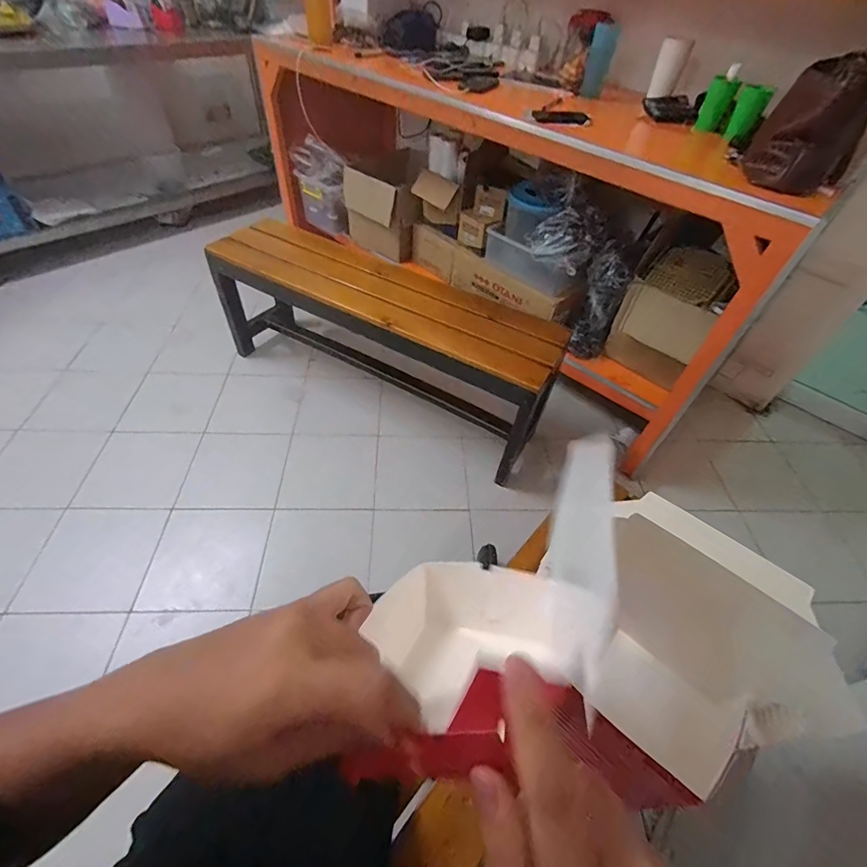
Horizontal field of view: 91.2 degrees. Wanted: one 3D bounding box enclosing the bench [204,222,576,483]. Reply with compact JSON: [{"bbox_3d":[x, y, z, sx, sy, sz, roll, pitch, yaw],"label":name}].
[{"bbox_3d":[-0.182,-0.324,1.461,1.176,0.466,0.359,26,52,17],"label":"bench"}]

